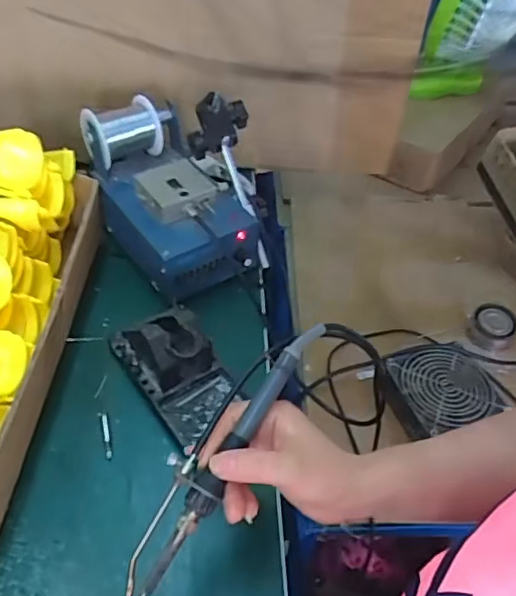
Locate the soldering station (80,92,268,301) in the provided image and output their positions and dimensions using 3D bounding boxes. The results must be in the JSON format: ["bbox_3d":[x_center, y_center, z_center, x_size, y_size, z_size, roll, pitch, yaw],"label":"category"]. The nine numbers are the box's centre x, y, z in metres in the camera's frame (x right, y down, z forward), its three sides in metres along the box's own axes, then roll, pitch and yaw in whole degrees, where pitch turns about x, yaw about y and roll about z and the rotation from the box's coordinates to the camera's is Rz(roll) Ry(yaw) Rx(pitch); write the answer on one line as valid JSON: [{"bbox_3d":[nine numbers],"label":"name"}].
[{"bbox_3d":[-0.069,-0.126,0.624,0.174,0.130,0.202,-24,52,-25],"label":"soldering station"}]

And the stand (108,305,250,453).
[{"bbox_3d":[-0.075,0.051,0.506,0.072,0.069,0.136,-31,54,-29],"label":"stand"}]

